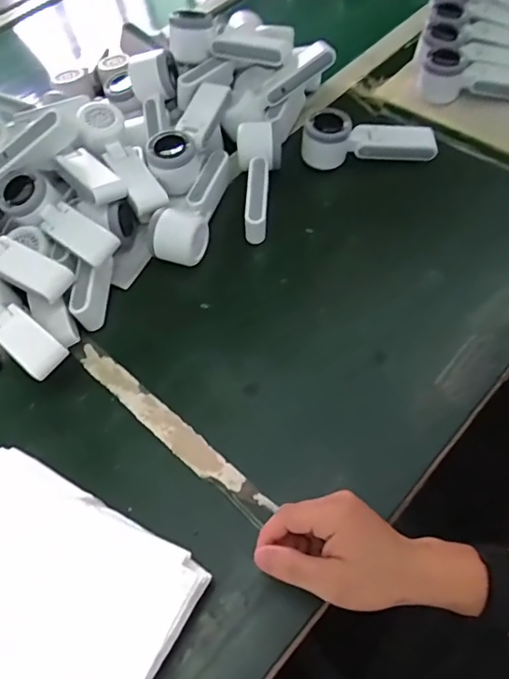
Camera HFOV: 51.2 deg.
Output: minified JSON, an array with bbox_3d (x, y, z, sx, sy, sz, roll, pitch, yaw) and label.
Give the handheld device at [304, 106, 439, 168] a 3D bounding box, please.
[{"bbox_3d":[0.142,-0.242,0.663,0.158,0.058,0.068,16,61,17],"label":"handheld device"}]

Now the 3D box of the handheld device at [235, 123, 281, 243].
[{"bbox_3d":[0.004,-0.191,0.640,0.054,0.045,0.153,0,71,4],"label":"handheld device"}]

